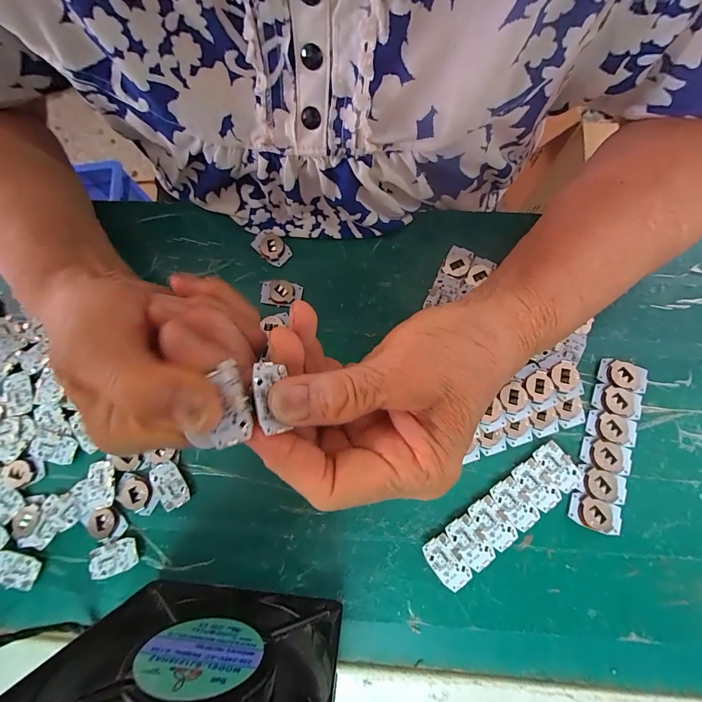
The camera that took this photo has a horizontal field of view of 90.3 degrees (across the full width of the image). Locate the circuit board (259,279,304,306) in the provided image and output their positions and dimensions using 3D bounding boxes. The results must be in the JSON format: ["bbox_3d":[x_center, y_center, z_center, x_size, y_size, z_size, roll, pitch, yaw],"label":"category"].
[{"bbox_3d":[-0.051,-0.042,0.254,0.029,0.004,0.018,13,78,4],"label":"circuit board"}]

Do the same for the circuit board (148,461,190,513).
[{"bbox_3d":[-0.117,0.087,0.226,0.019,0.005,0.029,-27,79,-5],"label":"circuit board"}]

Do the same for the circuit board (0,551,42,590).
[{"bbox_3d":[-0.208,0.135,0.216,0.029,0.005,0.019,9,78,3],"label":"circuit board"}]

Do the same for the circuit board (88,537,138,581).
[{"bbox_3d":[-0.147,0.129,0.217,0.030,0.005,0.018,-19,78,-3],"label":"circuit board"}]

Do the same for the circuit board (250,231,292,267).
[{"bbox_3d":[-0.060,-0.078,0.260,0.019,0.004,0.029,-44,80,-8],"label":"circuit board"}]

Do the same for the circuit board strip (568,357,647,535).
[{"bbox_3d":[0.165,0.058,0.222,0.029,0.007,0.106,20,79,5],"label":"circuit board strip"}]

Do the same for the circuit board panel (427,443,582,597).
[{"bbox_3d":[0.093,0.100,0.214,0.106,0.004,0.030,-37,77,-7],"label":"circuit board panel"}]

